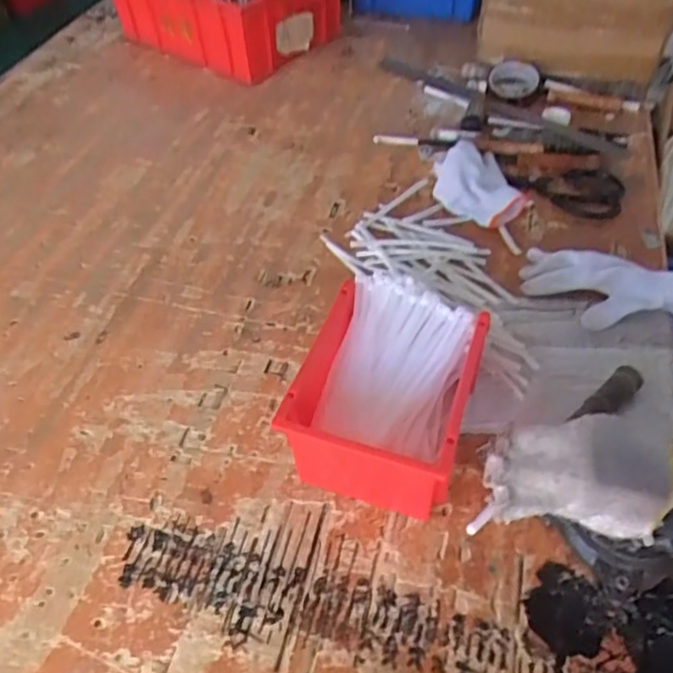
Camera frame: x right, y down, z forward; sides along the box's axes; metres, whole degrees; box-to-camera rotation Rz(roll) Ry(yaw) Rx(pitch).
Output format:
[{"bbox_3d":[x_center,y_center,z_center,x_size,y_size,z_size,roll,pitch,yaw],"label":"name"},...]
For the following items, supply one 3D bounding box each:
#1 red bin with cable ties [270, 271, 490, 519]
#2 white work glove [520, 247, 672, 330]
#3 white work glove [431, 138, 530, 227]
[{"bbox_3d":[0.054,0.055,0.584,0.147,0.114,0.198,14,53,14],"label":"red bin with cable ties"},{"bbox_3d":[0.334,-0.055,0.735,0.202,0.022,0.103,18,73,21],"label":"white work glove"},{"bbox_3d":[0.207,-0.237,0.890,0.118,0.038,0.158,-17,50,-10],"label":"white work glove"}]

